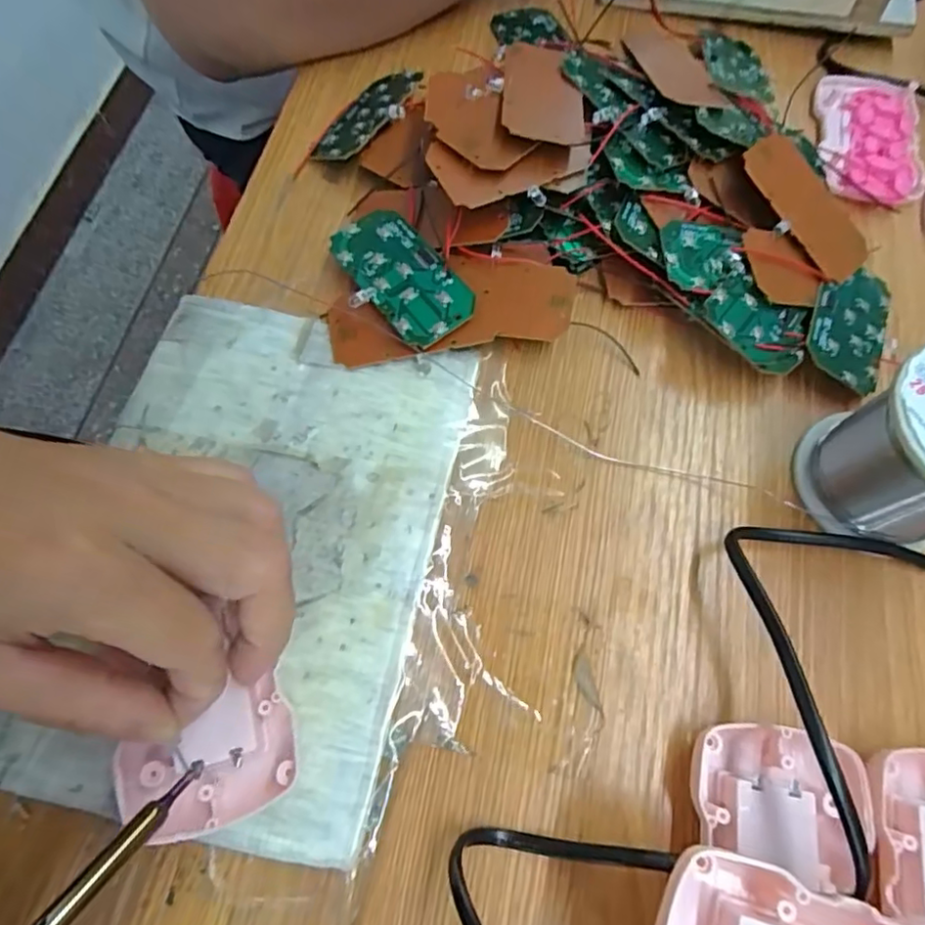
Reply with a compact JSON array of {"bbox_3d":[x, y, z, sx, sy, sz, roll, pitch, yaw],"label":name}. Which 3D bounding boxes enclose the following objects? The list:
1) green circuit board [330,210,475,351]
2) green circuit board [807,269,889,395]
[{"bbox_3d":[-0.029,-0.084,0.266,0.043,0.005,0.075,-32,71,-12],"label":"green circuit board"},{"bbox_3d":[0.176,-0.064,0.267,0.038,0.004,0.069,29,66,-8],"label":"green circuit board"}]

